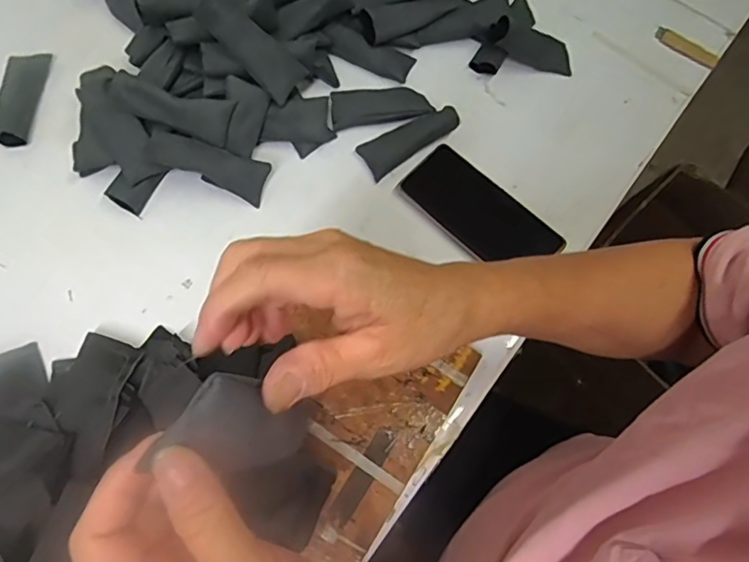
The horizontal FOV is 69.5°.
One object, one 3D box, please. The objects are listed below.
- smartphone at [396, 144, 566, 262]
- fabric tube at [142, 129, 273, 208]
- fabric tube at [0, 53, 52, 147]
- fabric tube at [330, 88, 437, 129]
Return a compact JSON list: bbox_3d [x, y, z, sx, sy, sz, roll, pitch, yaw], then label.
[{"bbox_3d":[0.102,-0.066,0.526,0.154,0.011,0.073,42,80,11],"label":"smartphone"},{"bbox_3d":[-0.155,-0.110,0.507,0.108,0.020,0.035,20,68,-15],"label":"fabric tube"},{"bbox_3d":[-0.356,-0.185,0.541,0.037,0.014,0.107,1,69,-2],"label":"fabric tube"},{"bbox_3d":[0.006,-0.180,0.560,0.101,0.016,0.040,-9,70,-6],"label":"fabric tube"}]

